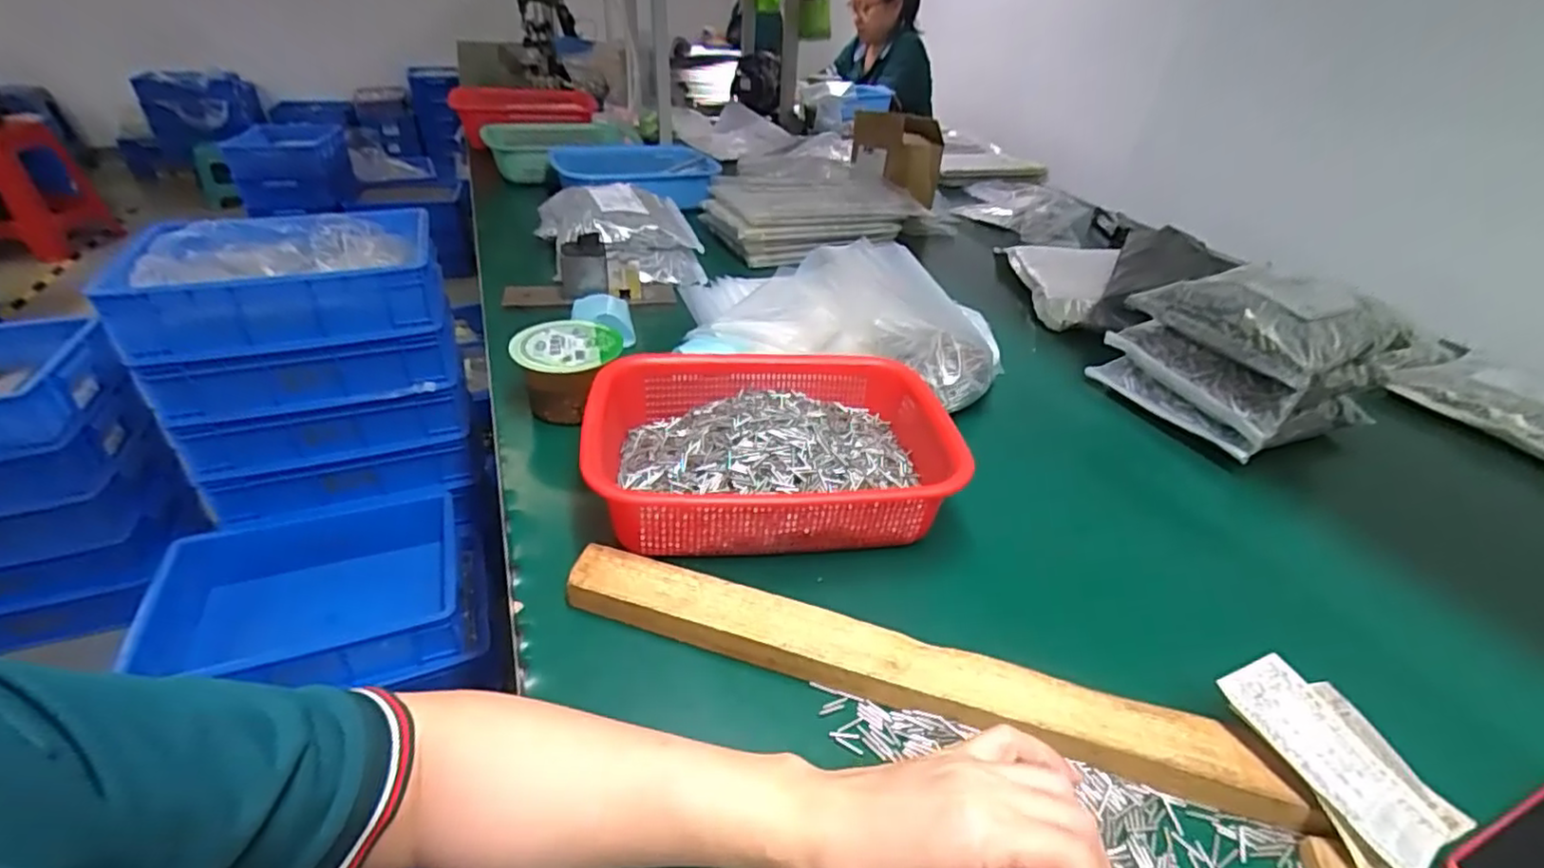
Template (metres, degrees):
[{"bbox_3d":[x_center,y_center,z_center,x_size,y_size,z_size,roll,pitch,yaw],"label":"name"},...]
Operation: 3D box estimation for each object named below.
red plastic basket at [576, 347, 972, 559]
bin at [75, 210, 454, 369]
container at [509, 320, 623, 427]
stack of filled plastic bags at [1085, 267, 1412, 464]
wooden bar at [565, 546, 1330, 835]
[{"bbox_3d":[0.003,0.014,0.551,0.293,0.074,0.210,0,35,-4],"label":"red plastic basket"},{"bbox_3d":[-0.757,-0.251,1.045,0.391,0.118,0.297,-14,38,-24],"label":"bin"},{"bbox_3d":[-0.193,-0.056,0.632,0.098,0.073,0.097,-4,35,-11],"label":"container"},{"bbox_3d":[0.485,-0.082,0.684,0.169,0.148,0.182,-11,37,-19],"label":"stack of filled plastic bags"},{"bbox_3d":[0.074,0.144,0.409,0.422,0.027,0.044,12,36,13],"label":"wooden bar"}]

